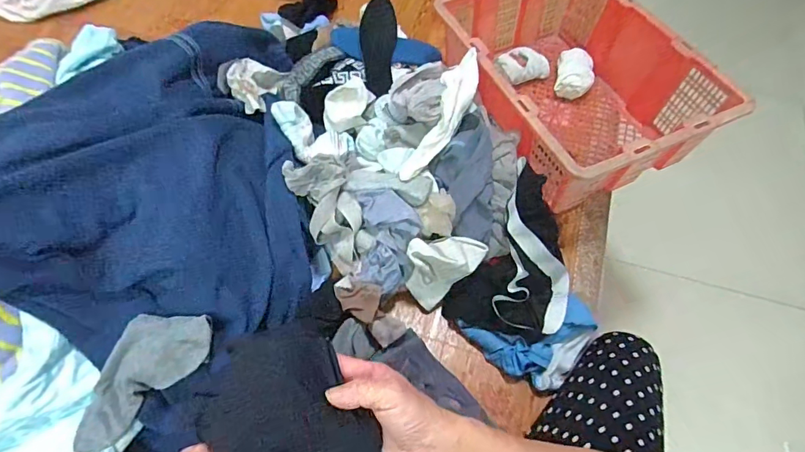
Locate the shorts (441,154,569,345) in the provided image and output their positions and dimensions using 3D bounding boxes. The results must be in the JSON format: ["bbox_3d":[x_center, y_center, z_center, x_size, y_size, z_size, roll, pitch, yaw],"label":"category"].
[{"bbox_3d":[0.193,0.051,0.674,0.164,0.129,0.253,28,65,16],"label":"shorts"}]

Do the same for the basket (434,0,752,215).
[{"bbox_3d":[0.324,-0.277,0.842,0.376,0.181,0.478,-22,62,-11],"label":"basket"}]

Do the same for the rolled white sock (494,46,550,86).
[{"bbox_3d":[0.251,-0.336,0.926,0.106,0.053,0.074,-25,63,-12],"label":"rolled white sock"}]

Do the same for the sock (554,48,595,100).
[{"bbox_3d":[0.362,-0.316,0.923,0.073,0.052,0.111,11,61,7],"label":"sock"}]

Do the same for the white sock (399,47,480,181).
[{"bbox_3d":[0.066,-0.185,0.719,0.077,0.079,0.254,24,80,14],"label":"white sock"}]

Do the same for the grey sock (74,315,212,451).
[{"bbox_3d":[-0.316,0.170,0.525,0.186,0.039,0.090,-39,67,-19],"label":"grey sock"}]

